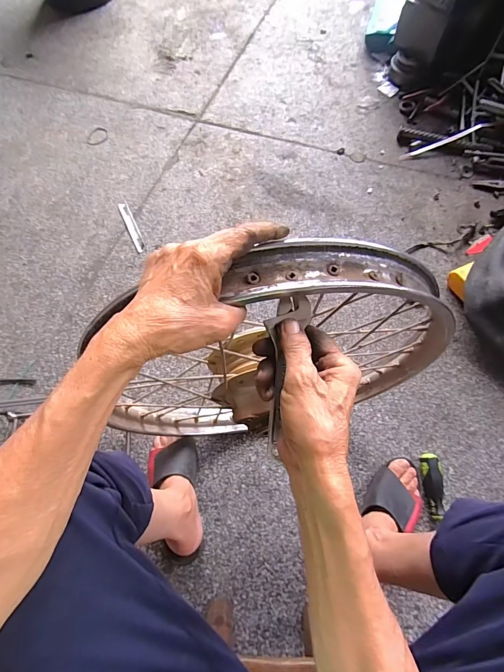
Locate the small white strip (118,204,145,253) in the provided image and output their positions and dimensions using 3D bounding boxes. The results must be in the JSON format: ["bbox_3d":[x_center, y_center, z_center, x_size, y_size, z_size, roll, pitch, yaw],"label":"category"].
[{"bbox_3d":[-0.293,-0.268,0.873,0.022,0.009,0.159,-24,68,-8],"label":"small white strip"}]

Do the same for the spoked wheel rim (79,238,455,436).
[{"bbox_3d":[0.023,0.041,0.480,0.446,0.417,0.077,-11,67,-2],"label":"spoked wheel rim"}]

